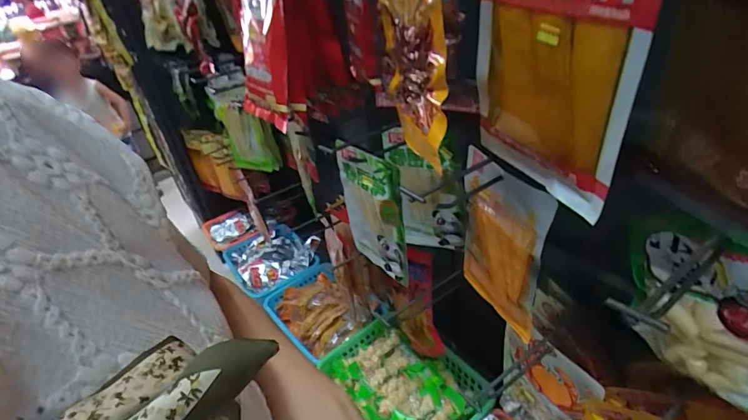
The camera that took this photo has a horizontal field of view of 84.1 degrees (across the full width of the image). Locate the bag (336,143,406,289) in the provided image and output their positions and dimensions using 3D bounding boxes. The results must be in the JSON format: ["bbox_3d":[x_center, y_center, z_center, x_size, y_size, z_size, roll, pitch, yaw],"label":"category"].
[{"bbox_3d":[-0.002,0.010,0.667,0.023,0.229,0.142,-32,38,-34],"label":"bag"}]

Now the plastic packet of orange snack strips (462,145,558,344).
[{"bbox_3d":[0.167,0.053,0.583,0.028,0.273,0.160,-20,40,-15],"label":"plastic packet of orange snack strips"}]

